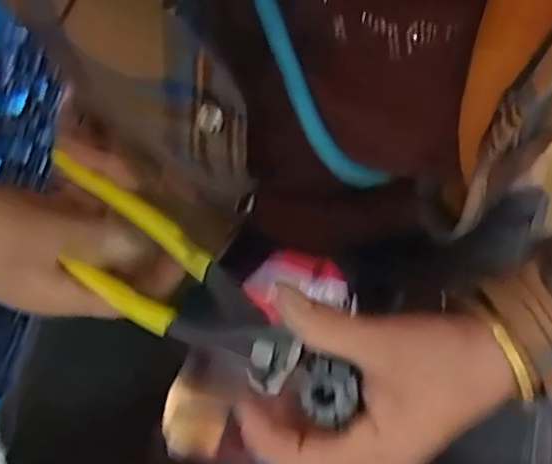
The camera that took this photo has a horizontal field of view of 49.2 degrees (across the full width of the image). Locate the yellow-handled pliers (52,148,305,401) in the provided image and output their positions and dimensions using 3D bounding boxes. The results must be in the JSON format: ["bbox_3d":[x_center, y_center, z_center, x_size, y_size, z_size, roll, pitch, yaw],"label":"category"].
[{"bbox_3d":[-0.058,0.019,0.281,0.155,0.016,0.046,41,77,17],"label":"yellow-handled pliers"}]

